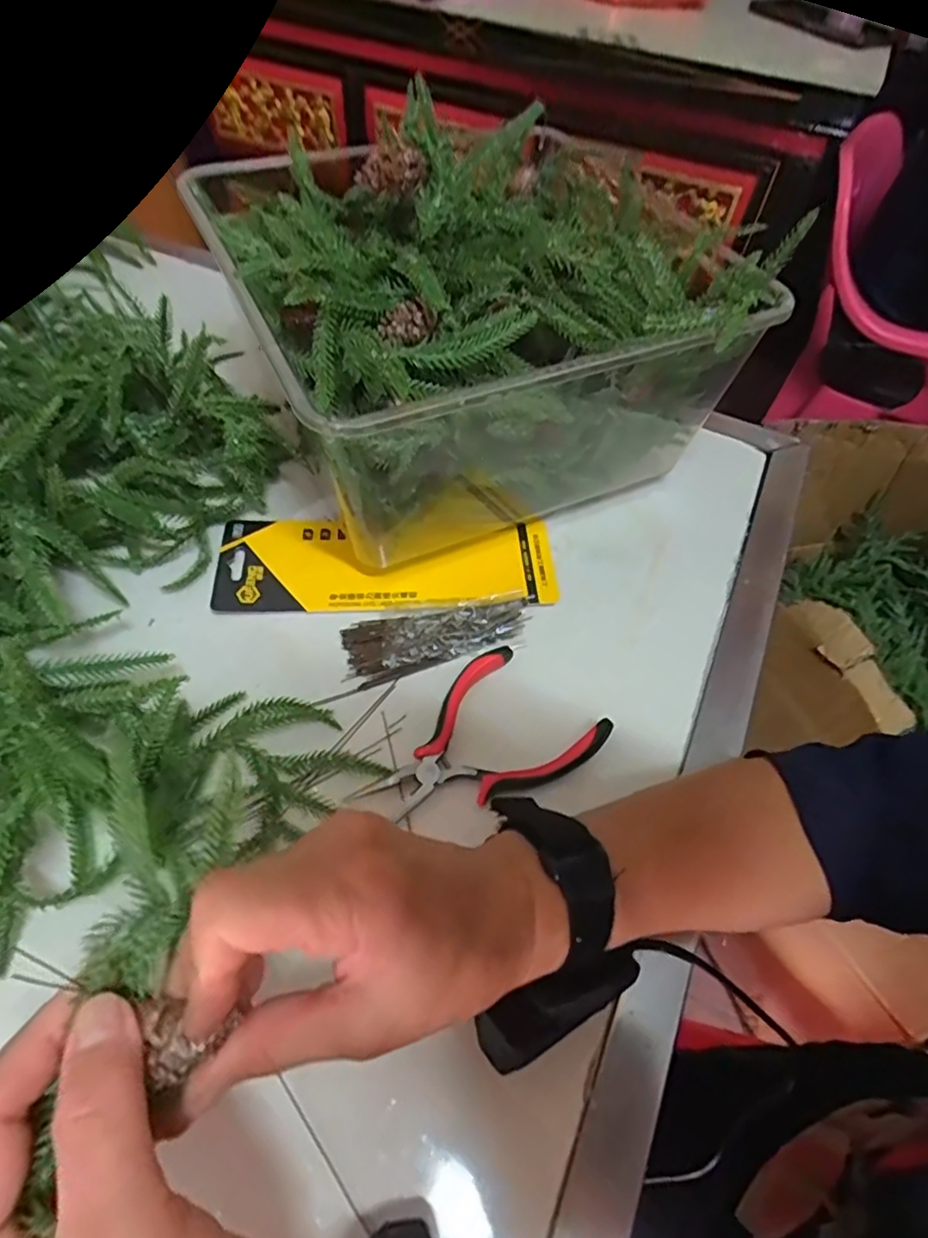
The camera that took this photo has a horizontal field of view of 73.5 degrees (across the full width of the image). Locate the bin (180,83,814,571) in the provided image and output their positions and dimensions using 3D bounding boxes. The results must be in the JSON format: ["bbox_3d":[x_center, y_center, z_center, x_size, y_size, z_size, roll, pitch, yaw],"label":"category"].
[{"bbox_3d":[0.015,-0.183,0.414,0.289,0.185,0.224,-20,60,-17],"label":"bin"}]

